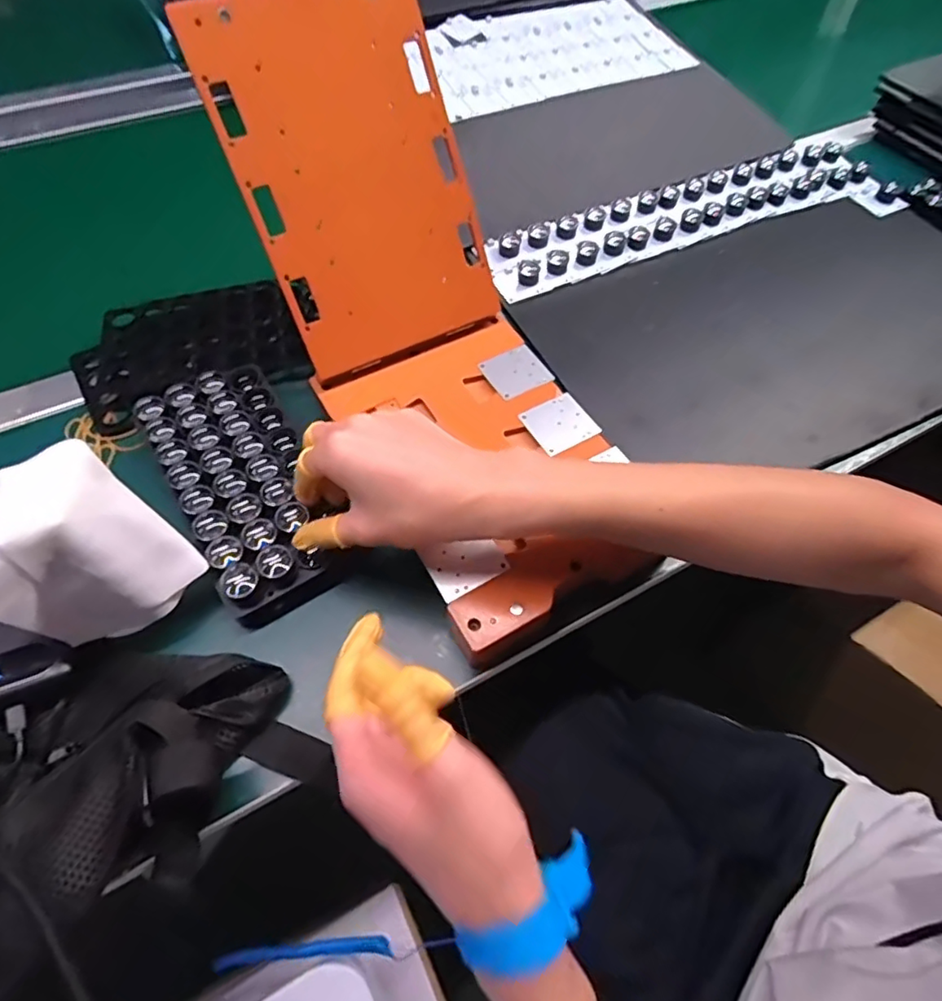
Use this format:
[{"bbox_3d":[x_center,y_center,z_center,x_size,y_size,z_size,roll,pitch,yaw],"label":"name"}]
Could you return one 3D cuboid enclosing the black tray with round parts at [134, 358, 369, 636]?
[{"bbox_3d":[-0.159,-0.015,0.415,0.101,0.038,0.193,-24,66,-16],"label":"black tray with round parts"}]

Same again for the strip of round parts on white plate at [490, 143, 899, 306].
[{"bbox_3d":[0.242,-0.312,0.629,0.468,0.028,0.114,-16,61,-13],"label":"strip of round parts on white plate"}]

